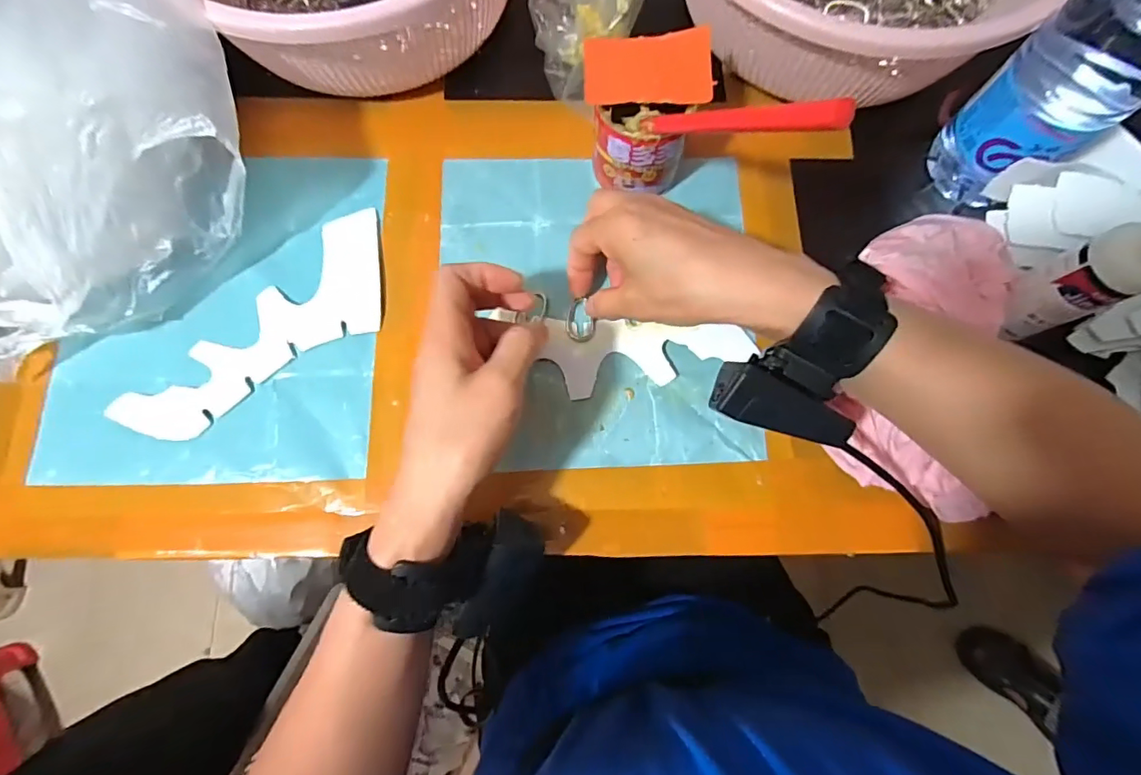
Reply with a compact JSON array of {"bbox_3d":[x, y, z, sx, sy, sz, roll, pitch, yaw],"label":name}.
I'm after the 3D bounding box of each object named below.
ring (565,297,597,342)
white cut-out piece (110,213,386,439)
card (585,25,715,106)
[{"bbox_3d":[0.007,-0.047,0.361,0.021,0.004,0.032,-5,78,1],"label":"ring"},{"bbox_3d":[-0.205,-0.033,0.359,0.209,0.008,0.073,-43,83,-7],"label":"white cut-out piece"},{"bbox_3d":[0.049,-0.200,0.323,0.079,0.004,0.048,-3,82,1],"label":"card"}]

